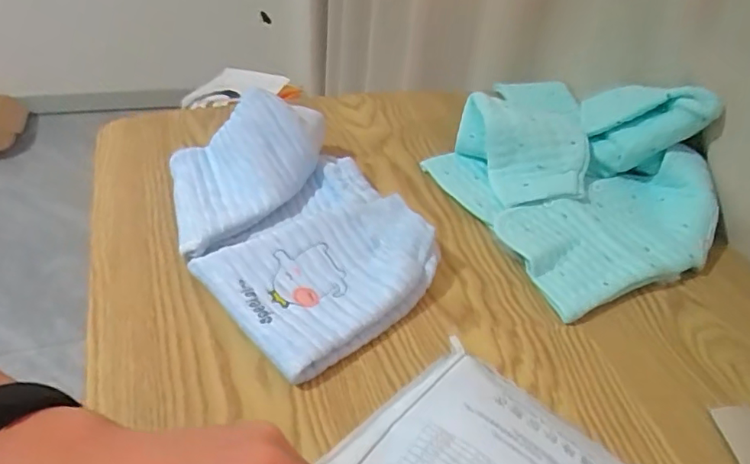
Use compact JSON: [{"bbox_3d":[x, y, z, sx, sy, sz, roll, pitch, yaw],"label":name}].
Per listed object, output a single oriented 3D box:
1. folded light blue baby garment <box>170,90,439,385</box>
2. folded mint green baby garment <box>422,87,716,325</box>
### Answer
[{"bbox_3d":[-0.062,-0.009,0.457,0.185,0.068,0.254,-16,45,-26],"label":"folded light blue baby garment"},{"bbox_3d":[0.216,-0.068,0.537,0.242,0.109,0.236,-14,44,-24],"label":"folded mint green baby garment"}]

